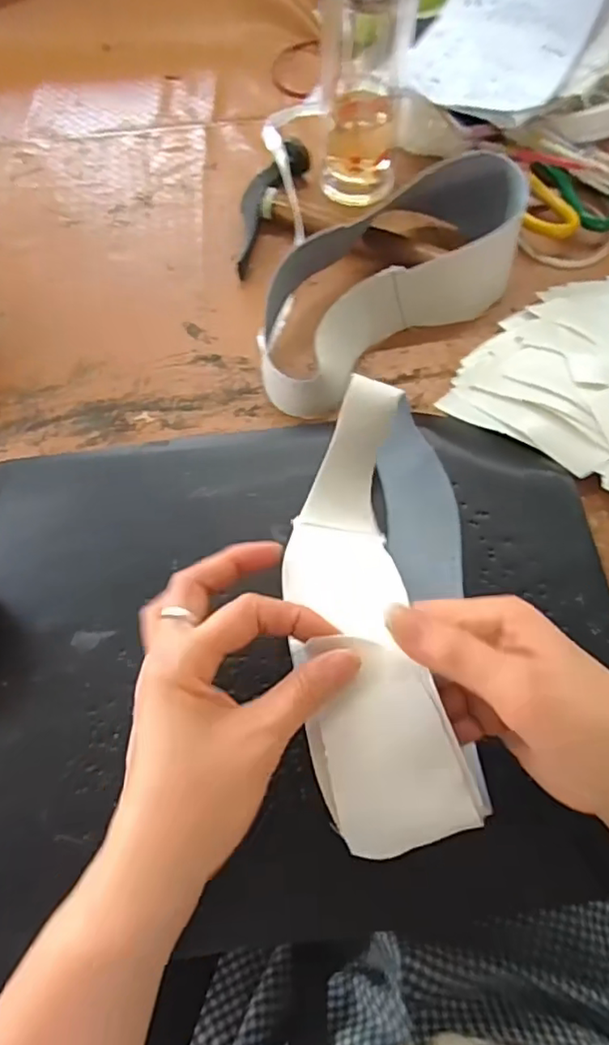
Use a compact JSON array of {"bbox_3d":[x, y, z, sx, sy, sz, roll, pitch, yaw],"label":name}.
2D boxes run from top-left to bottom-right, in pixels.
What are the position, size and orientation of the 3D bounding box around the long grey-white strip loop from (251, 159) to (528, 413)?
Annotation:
[{"bbox_3d":[0.069,-0.208,0.487,0.281,0.057,0.133,-40,72,-15],"label":"long grey-white strip loop"}]

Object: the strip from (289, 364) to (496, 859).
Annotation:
[{"bbox_3d":[0.044,0.032,0.332,0.104,0.089,0.255,5,47,3],"label":"strip"}]

